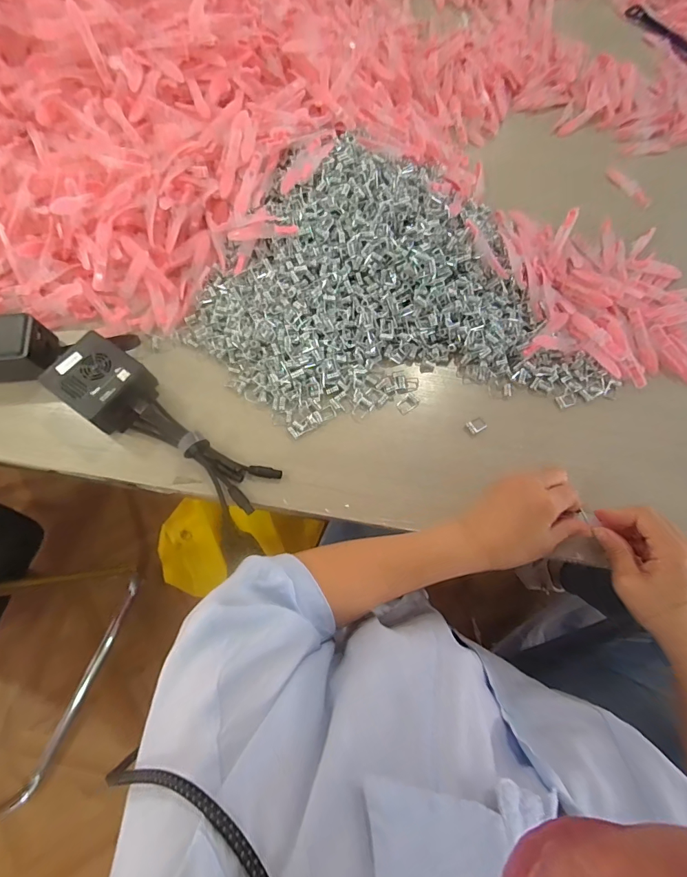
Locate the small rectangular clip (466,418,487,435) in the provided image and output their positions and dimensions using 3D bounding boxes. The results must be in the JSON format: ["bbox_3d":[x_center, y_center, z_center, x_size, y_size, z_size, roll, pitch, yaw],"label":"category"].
[{"bbox_3d":[0.140,-0.014,0.434,0.022,0.006,0.014,-23,72,-9],"label":"small rectangular clip"}]

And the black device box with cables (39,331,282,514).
[{"bbox_3d":[-0.178,-0.012,0.411,0.234,0.045,0.070,34,73,11],"label":"black device box with cables"}]

